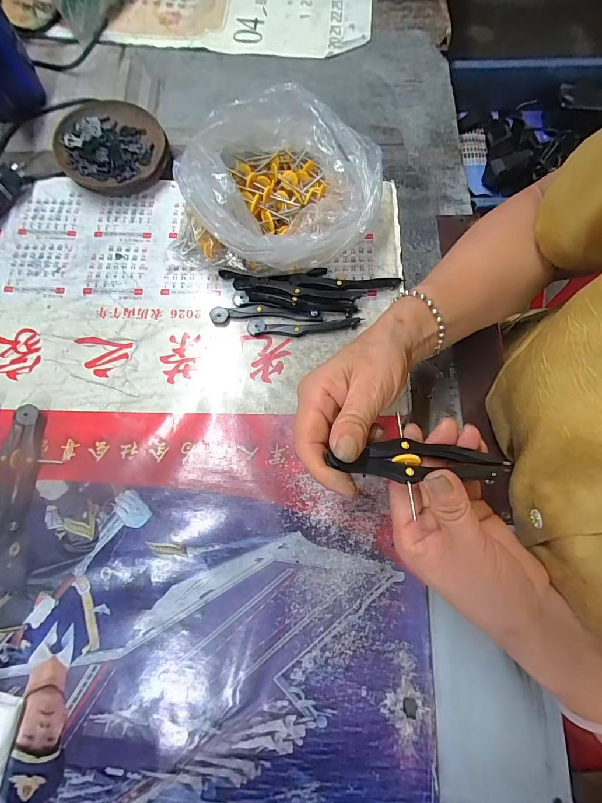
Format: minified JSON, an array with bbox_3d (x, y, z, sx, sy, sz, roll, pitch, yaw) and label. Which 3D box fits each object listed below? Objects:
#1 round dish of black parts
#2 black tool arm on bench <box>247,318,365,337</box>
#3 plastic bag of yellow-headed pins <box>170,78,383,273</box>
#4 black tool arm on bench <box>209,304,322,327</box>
[{"bbox_3d":[-0.214,-0.290,0.417,0.113,0.033,0.108,0,74,0],"label":"round dish of black parts"},{"bbox_3d":[0.003,-0.076,0.366,0.112,0.006,0.017,-1,74,-1],"label":"black tool arm on bench"},{"bbox_3d":[-0.026,-0.210,0.363,0.194,0.088,0.162,14,74,4],"label":"plastic bag of yellow-headed pins"},{"bbox_3d":[-0.036,-0.089,0.370,0.110,0.008,0.019,-1,74,-1],"label":"black tool arm on bench"}]

